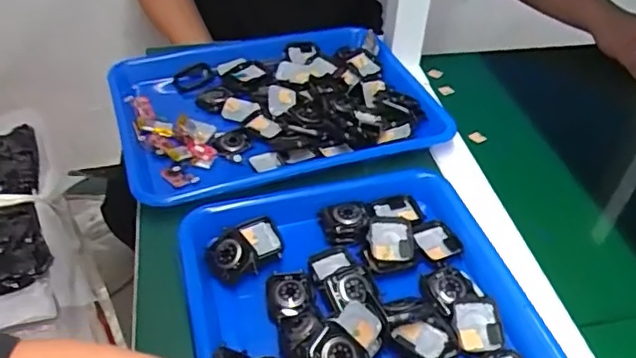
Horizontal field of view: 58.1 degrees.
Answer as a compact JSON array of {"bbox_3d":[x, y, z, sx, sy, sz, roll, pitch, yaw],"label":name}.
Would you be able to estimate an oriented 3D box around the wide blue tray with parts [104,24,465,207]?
[{"bbox_3d":[-0.049,-0.081,0.664,0.349,0.047,0.267,-12,44,-14],"label":"wide blue tray with parts"}]

